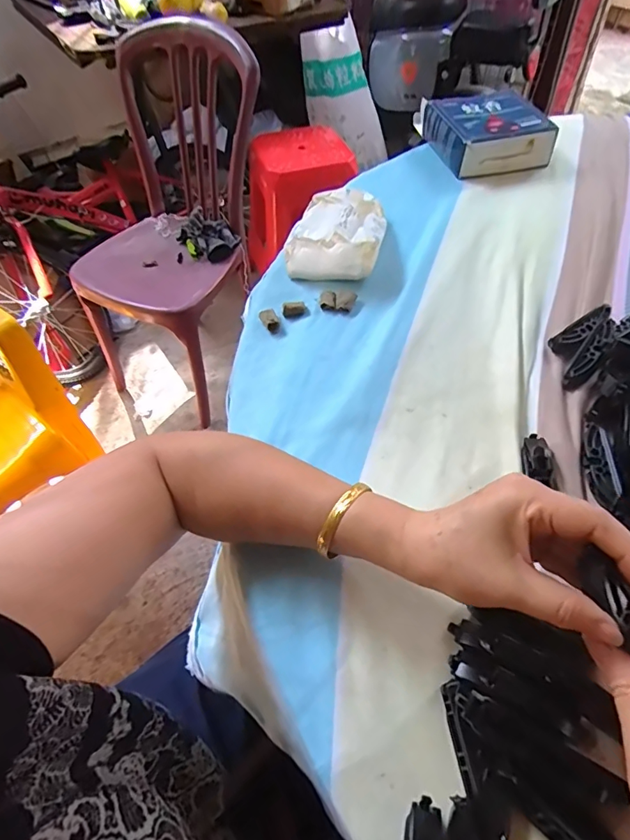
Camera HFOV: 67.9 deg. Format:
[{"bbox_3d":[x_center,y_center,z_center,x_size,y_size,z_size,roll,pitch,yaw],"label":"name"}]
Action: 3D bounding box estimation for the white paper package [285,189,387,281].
[{"bbox_3d":[0.026,-0.224,0.544,0.107,0.040,0.150,9,56,6],"label":"white paper package"}]

